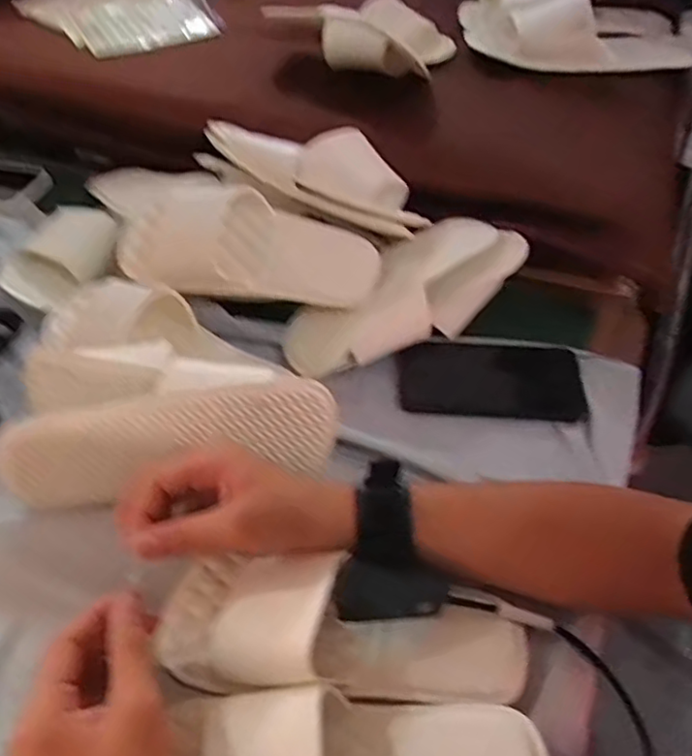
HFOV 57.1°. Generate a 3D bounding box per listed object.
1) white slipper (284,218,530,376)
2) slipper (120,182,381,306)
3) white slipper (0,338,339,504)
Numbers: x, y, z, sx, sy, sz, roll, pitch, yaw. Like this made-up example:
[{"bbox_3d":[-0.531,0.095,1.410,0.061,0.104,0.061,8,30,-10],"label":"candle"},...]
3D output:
[{"bbox_3d":[0.058,-0.079,0.603,0.249,0.058,0.095,-30,56,-7],"label":"white slipper"},{"bbox_3d":[-0.090,-0.125,0.580,0.240,0.064,0.097,9,50,5],"label":"slipper"},{"bbox_3d":[-0.129,0.031,0.489,0.238,0.085,0.113,-6,49,-4],"label":"white slipper"}]

